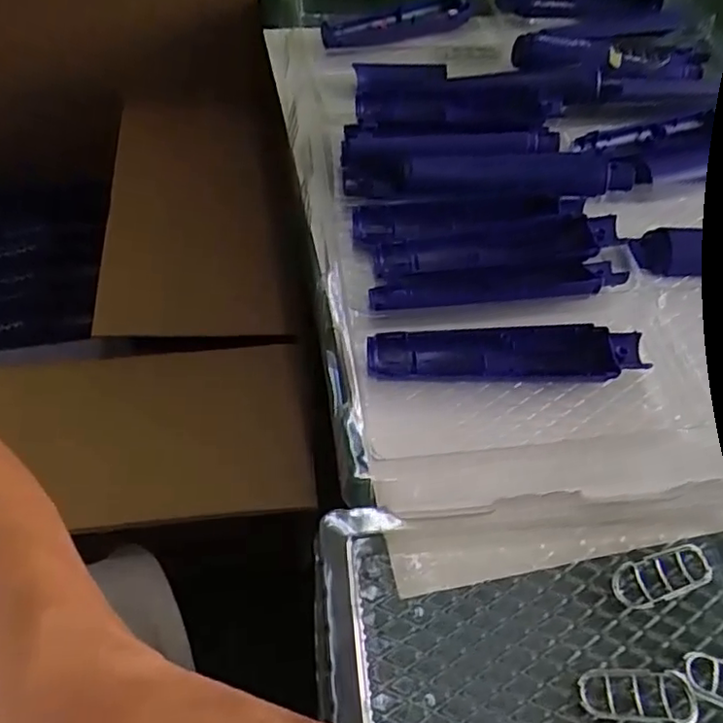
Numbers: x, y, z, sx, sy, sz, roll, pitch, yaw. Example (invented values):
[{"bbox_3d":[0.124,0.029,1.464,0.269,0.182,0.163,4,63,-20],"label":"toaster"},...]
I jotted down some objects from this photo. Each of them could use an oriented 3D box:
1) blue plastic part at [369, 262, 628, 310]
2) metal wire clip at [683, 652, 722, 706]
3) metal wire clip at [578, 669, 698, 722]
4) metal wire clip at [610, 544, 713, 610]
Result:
[{"bbox_3d":[0.091,-0.053,0.416,0.171,0.016,0.033,-4,55,-5],"label":"blue plastic part"},{"bbox_3d":[0.170,0.151,0.295,0.036,0.008,0.022,17,56,10],"label":"metal wire clip"},{"bbox_3d":[0.126,0.154,0.290,0.051,0.008,0.022,4,54,1],"label":"metal wire clip"},{"bbox_3d":[0.154,0.109,0.322,0.057,0.009,0.022,-15,56,-12],"label":"metal wire clip"}]

